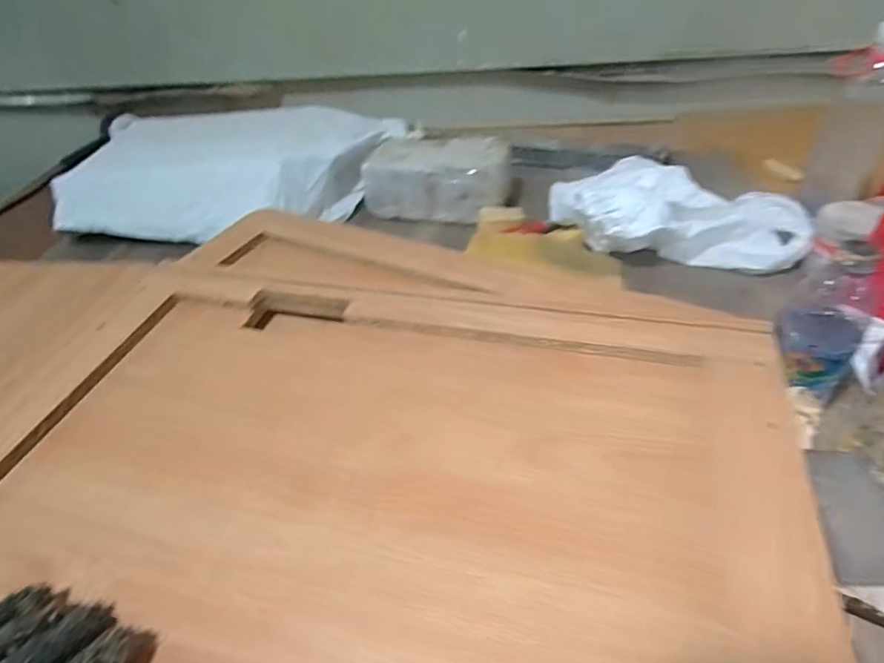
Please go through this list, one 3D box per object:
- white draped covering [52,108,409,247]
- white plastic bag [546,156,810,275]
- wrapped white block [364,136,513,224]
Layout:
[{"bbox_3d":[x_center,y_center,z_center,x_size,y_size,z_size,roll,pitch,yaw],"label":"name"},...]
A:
[{"bbox_3d":[-0.380,-0.292,0.948,0.562,0.115,0.297,-1,44,4],"label":"white draped covering"},{"bbox_3d":[0.323,-0.166,0.734,0.331,0.101,0.146,2,44,6],"label":"white plastic bag"},{"bbox_3d":[-0.006,-0.257,0.886,0.236,0.102,0.122,8,45,12],"label":"wrapped white block"}]

